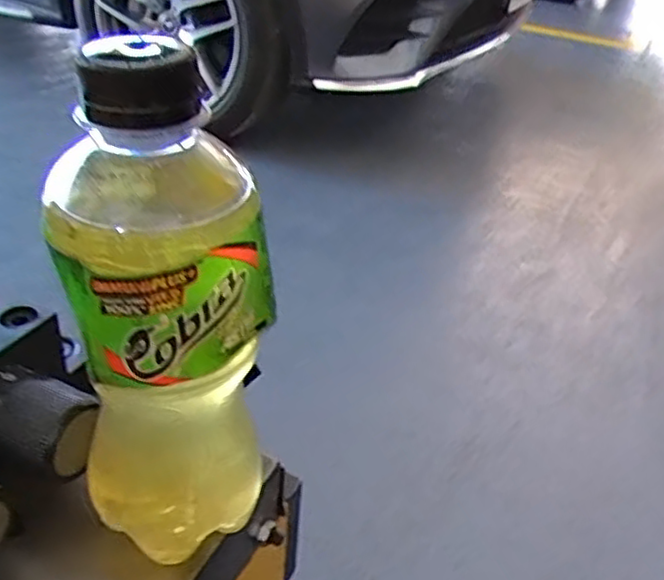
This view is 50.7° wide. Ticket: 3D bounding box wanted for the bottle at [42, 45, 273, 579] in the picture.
[{"bbox_3d":[-0.046,0.019,0.207,0.056,0.171,0.051,-12,37,-23],"label":"bottle"}]

